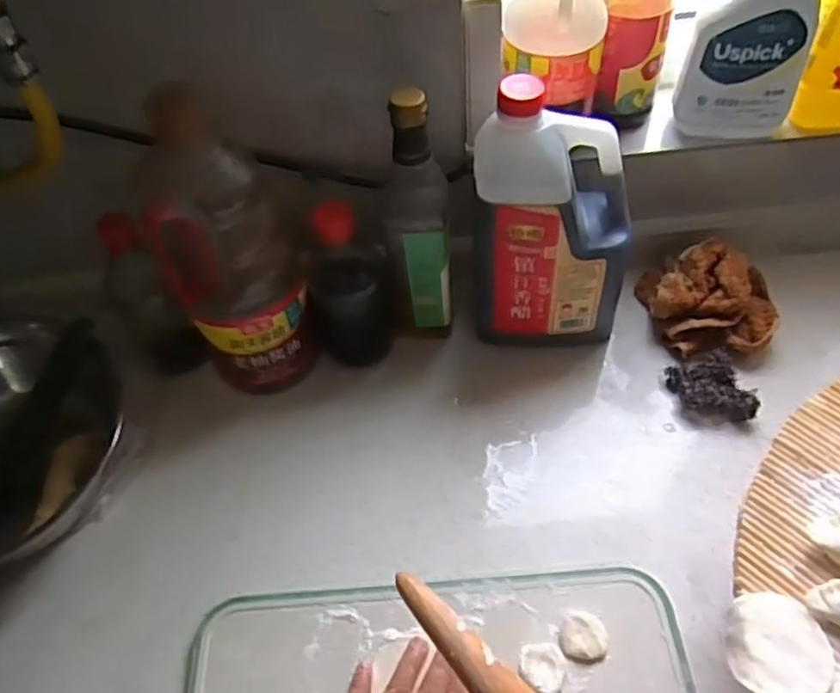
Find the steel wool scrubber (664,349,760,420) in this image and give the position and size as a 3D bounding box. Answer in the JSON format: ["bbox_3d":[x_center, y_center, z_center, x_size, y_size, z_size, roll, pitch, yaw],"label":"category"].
[{"bbox_3d":[0.265,0.039,0.624,0.054,0.030,0.075,-16,53,-7],"label":"steel wool scrubber"}]

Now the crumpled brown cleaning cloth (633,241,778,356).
[{"bbox_3d":[0.283,-0.051,0.665,0.112,0.068,0.106,-1,52,4],"label":"crumpled brown cleaning cloth"}]

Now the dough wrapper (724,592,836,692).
[{"bbox_3d":[0.204,0.171,0.387,0.054,0.005,0.059,-2,52,3],"label":"dough wrapper"}]

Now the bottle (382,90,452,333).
[{"bbox_3d":[-0.002,-0.100,0.609,0.060,0.260,0.049,-9,52,-2],"label":"bottle"}]

